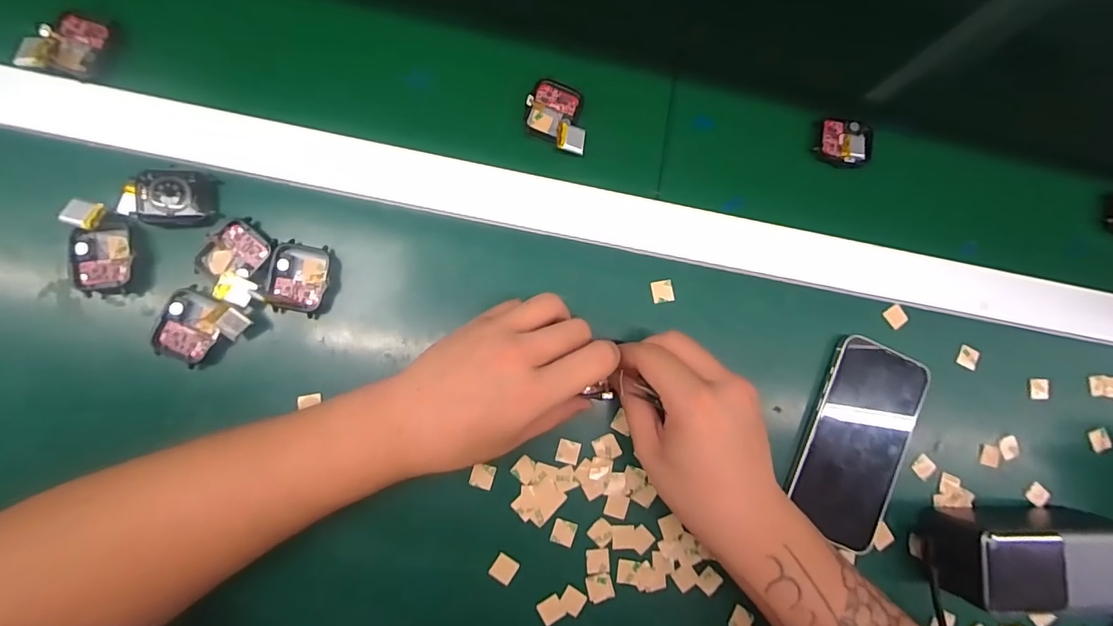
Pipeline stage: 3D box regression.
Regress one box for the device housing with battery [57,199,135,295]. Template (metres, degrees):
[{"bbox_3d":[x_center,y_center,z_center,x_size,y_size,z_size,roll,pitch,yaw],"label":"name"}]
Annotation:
[{"bbox_3d":[-0.290,-0.042,0.307,0.035,0.014,0.056,-2,84,-6],"label":"device housing with battery"}]

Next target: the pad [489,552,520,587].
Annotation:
[{"bbox_3d":[-0.035,0.173,0.325,0.016,0.004,0.016,34,82,-1],"label":"pad"}]

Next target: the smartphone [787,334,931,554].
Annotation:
[{"bbox_3d":[0.221,0.094,0.351,0.075,0.011,0.141,24,82,-3],"label":"smartphone"}]

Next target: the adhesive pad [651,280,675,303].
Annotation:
[{"bbox_3d":[0.078,-0.016,0.354,0.015,0.004,0.015,-10,85,-7],"label":"adhesive pad"}]

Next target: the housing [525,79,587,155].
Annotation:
[{"bbox_3d":[0.000,-0.145,0.354,0.044,0.014,0.052,7,83,-5],"label":"housing"}]

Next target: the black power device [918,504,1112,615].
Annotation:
[{"bbox_3d":[0.330,0.172,0.339,0.138,0.058,0.058,2,84,-5],"label":"black power device"}]

